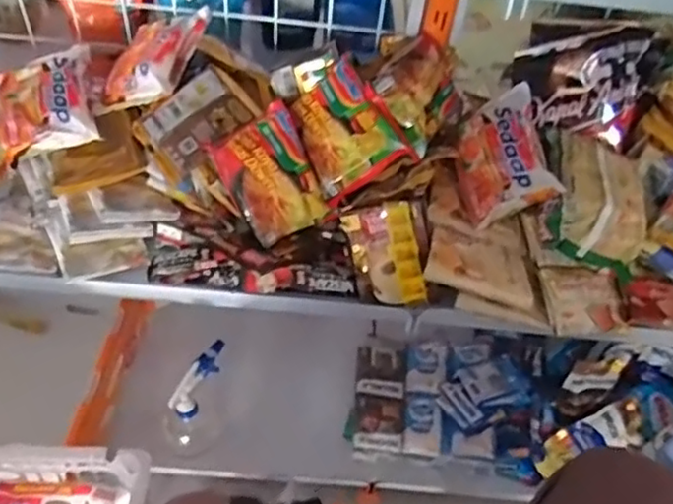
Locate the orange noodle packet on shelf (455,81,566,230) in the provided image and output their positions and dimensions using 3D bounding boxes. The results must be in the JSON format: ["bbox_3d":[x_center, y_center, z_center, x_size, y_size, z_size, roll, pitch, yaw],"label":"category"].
[{"bbox_3d":[0.184,-0.111,0.734,0.099,0.040,0.149,-25,65,28],"label":"orange noodle packet on shelf"}]

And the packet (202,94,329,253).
[{"bbox_3d":[-0.069,-0.081,0.692,0.095,0.020,0.129,-28,96,-16],"label":"packet"}]

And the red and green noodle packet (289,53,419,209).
[{"bbox_3d":[0.007,-0.135,0.712,0.100,0.036,0.135,-34,70,18],"label":"red and green noodle packet"}]

